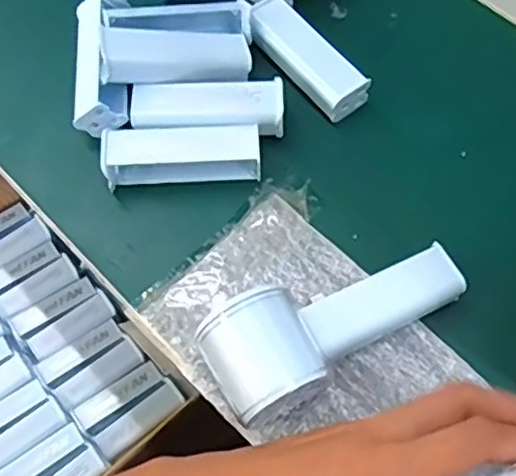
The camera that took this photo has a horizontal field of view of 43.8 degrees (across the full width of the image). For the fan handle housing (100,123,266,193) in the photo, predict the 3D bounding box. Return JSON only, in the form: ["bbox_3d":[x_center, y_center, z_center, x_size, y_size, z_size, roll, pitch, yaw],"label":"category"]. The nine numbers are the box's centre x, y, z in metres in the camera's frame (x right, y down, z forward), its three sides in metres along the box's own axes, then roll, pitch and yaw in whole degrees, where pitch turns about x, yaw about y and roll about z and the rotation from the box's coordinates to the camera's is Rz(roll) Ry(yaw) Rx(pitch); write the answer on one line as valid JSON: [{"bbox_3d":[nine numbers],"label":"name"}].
[{"bbox_3d":[-0.049,-0.054,0.424,0.100,0.026,0.035,-2,65,1],"label":"fan handle housing"}]

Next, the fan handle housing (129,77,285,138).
[{"bbox_3d":[-0.033,-0.086,0.441,0.101,0.026,0.038,-4,65,0],"label":"fan handle housing"}]

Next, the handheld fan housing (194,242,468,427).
[{"bbox_3d":[0.045,0.044,0.363,0.150,0.050,0.061,-26,67,-10],"label":"handheld fan housing"}]

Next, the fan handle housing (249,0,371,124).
[{"bbox_3d":[0.032,-0.126,0.455,0.035,0.028,0.101,-36,69,-14],"label":"fan handle housing"}]

